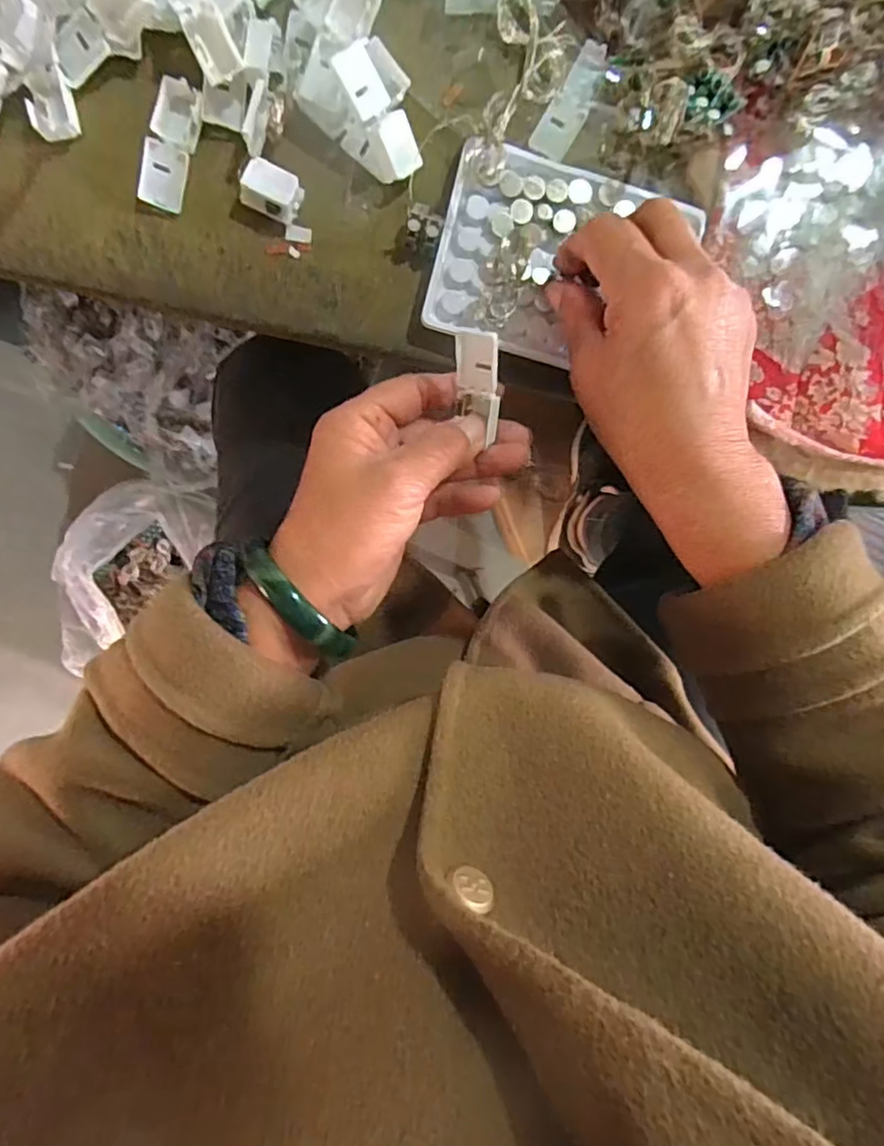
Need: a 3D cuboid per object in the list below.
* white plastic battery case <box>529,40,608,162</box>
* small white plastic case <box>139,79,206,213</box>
[{"bbox_3d":[0.066,-0.237,0.305,0.018,0.007,0.055,28,95,-8],"label":"white plastic battery case"},{"bbox_3d":[-0.129,-0.204,0.291,0.019,0.011,0.054,17,96,-7],"label":"small white plastic case"}]

